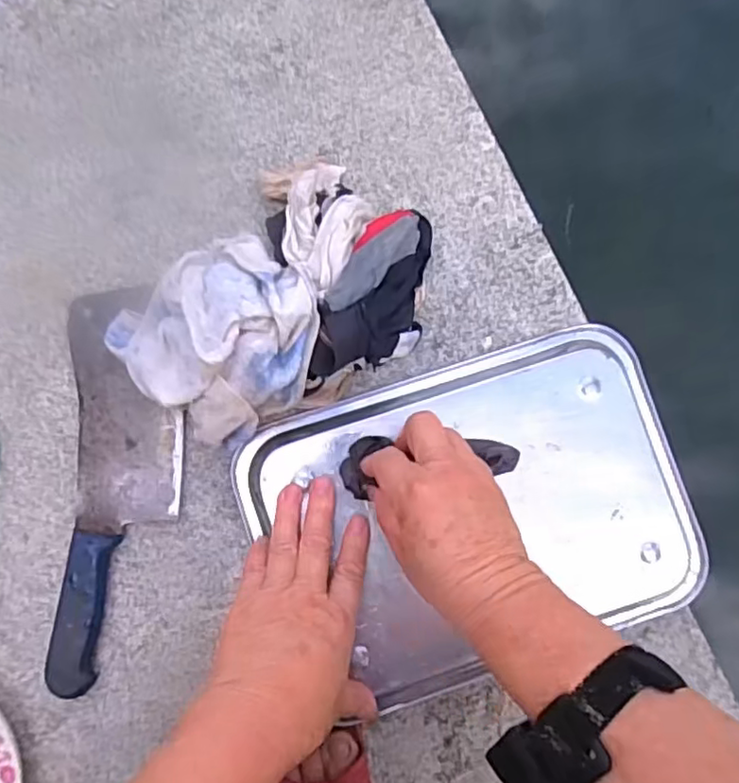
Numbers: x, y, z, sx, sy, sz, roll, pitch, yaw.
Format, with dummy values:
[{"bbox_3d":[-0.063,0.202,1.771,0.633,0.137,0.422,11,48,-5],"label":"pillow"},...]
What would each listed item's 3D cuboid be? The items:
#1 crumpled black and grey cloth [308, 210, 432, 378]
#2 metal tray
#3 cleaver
[{"bbox_3d":[0.004,-0.067,0.447,0.069,0.058,0.123,9,82,-1],"label":"crumpled black and grey cloth"},{"bbox_3d":[0.077,0.087,0.448,0.309,0.033,0.215,-18,83,-4],"label":"metal tray"},{"bbox_3d":[-0.178,0.062,0.446,0.083,0.016,0.278,-1,82,-2],"label":"cleaver"}]

